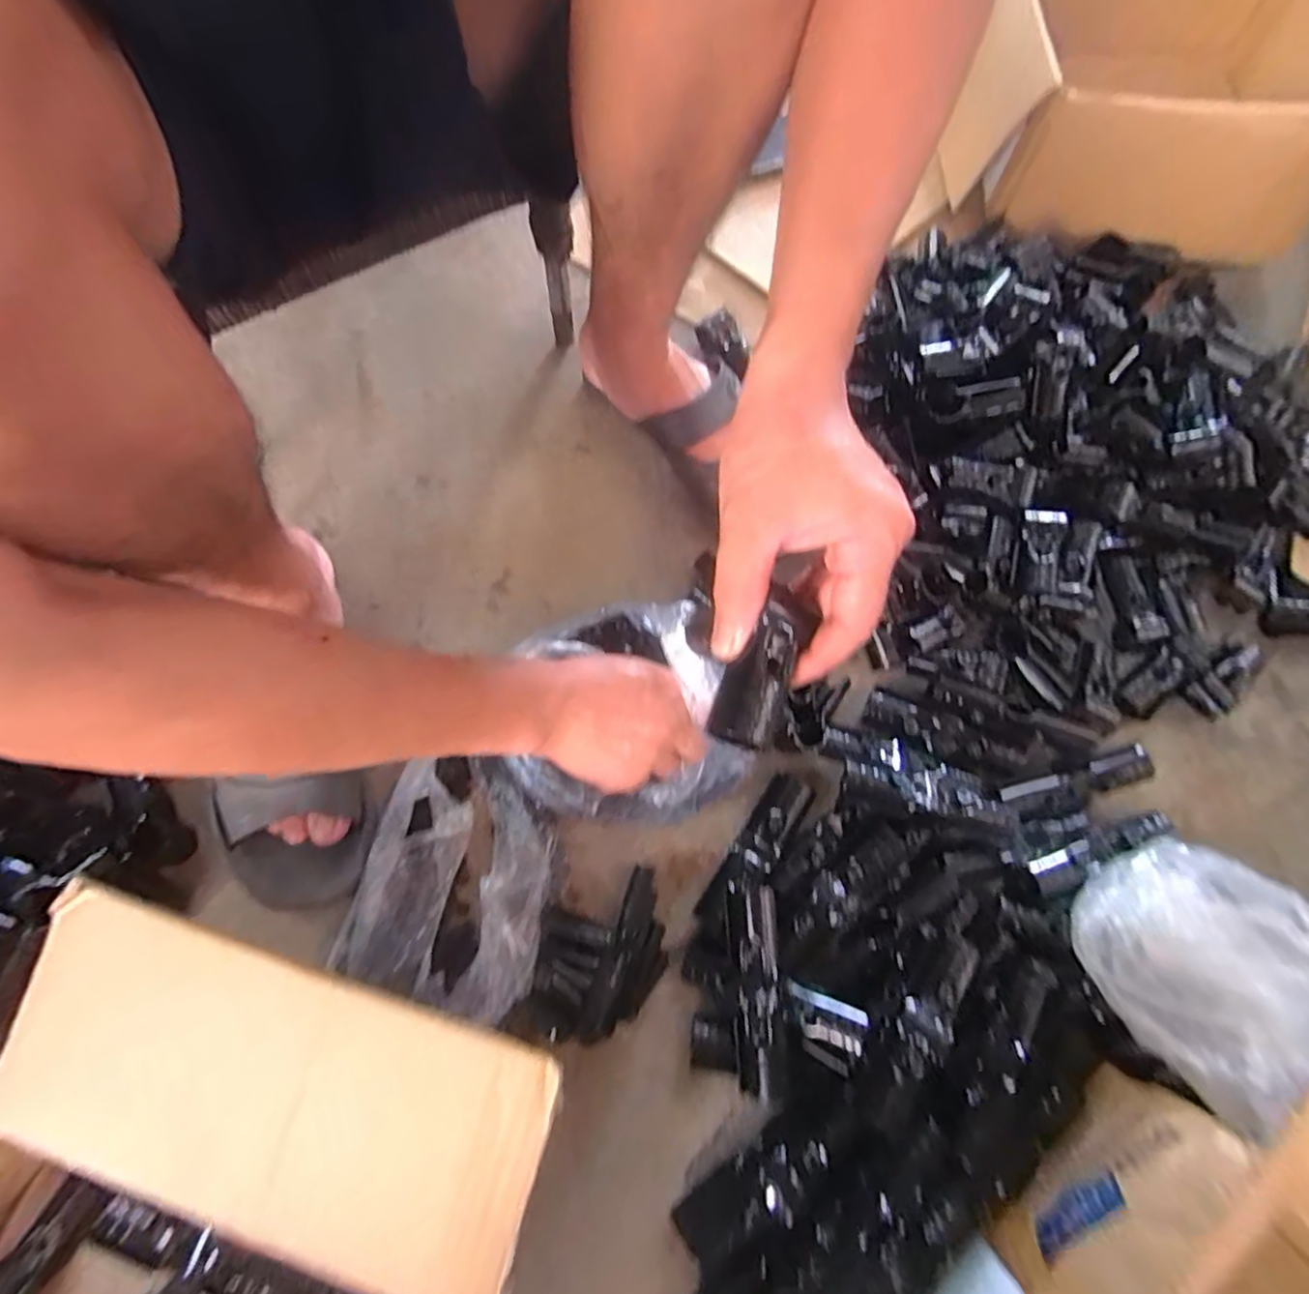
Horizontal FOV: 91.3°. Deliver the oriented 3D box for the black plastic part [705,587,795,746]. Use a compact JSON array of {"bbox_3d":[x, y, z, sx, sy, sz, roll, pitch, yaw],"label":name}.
[{"bbox_3d":[0.050,0.011,0.307,0.029,0.022,0.076,20,79,5],"label":"black plastic part"}]

